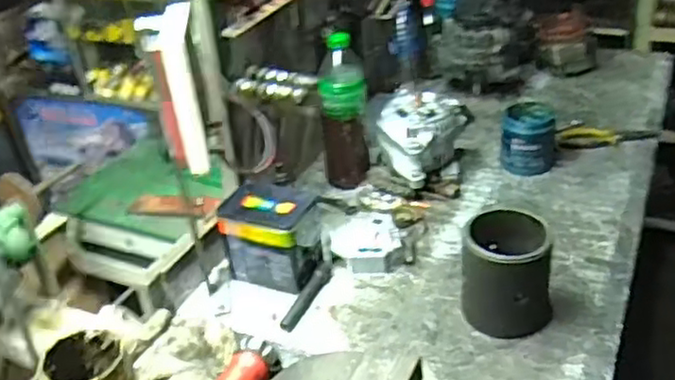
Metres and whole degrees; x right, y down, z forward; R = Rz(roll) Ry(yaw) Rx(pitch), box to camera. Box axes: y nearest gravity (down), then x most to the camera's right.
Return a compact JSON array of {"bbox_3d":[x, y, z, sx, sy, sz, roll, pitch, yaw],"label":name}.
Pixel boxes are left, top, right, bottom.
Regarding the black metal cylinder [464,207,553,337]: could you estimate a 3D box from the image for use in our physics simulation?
[{"bbox_3d":[0.223,0.100,0.890,0.114,0.141,0.112,6,34,18],"label":"black metal cylinder"}]

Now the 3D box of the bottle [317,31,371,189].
[{"bbox_3d":[0.012,-0.119,1.150,0.078,0.272,0.064,-5,32,2],"label":"bottle"}]

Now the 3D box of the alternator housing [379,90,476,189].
[{"bbox_3d":[0.138,-0.091,1.183,0.143,0.128,0.114,-31,40,-34],"label":"alternator housing"}]

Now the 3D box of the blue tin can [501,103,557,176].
[{"bbox_3d":[0.342,-0.092,1.213,0.095,0.091,0.099,5,34,16],"label":"blue tin can"}]

